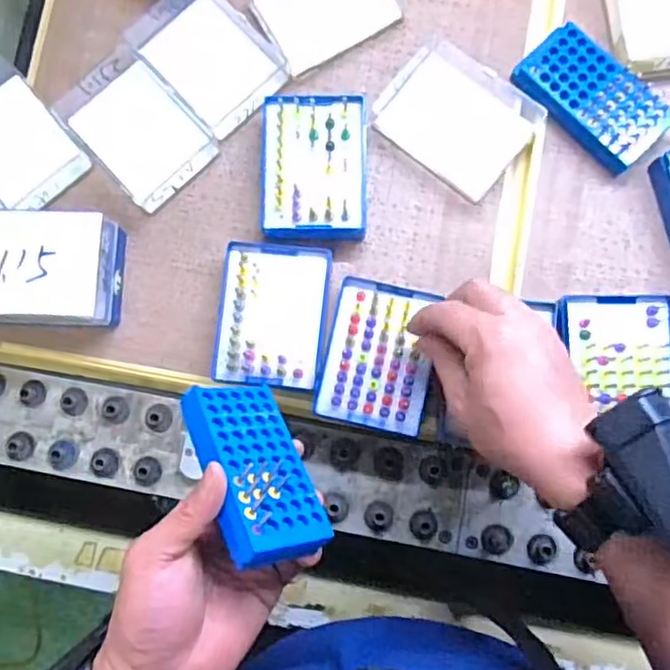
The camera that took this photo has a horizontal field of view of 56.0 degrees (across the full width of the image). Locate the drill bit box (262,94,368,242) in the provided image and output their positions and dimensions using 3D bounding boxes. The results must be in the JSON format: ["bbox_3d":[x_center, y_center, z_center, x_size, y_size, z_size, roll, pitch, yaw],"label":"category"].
[{"bbox_3d":[-0.015,-0.126,0.478,0.077,0.029,0.105,0,84,2],"label":"drill bit box"}]

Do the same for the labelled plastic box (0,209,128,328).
[{"bbox_3d":[-0.218,-0.047,0.474,0.106,0.056,0.081,2,84,2],"label":"labelled plastic box"}]

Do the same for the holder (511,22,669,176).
[{"bbox_3d":[0.195,-0.180,0.481,0.055,0.033,0.112,-42,85,-3],"label":"holder"}]

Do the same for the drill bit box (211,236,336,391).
[{"bbox_3d":[-0.046,-0.015,0.475,0.078,0.028,0.106,7,85,3],"label":"drill bit box"}]

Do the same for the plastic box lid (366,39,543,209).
[{"bbox_3d":[0.096,-0.170,0.493,0.110,0.014,0.092,38,87,5],"label":"plastic box lid"}]

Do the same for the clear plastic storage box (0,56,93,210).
[{"bbox_3d":[-0.259,-0.155,0.497,0.080,0.019,0.116,-40,84,-2],"label":"clear plastic storage box"}]

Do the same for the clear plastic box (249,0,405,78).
[{"bbox_3d":[-0.006,-0.268,0.502,0.110,0.019,0.084,-29,84,-1],"label":"clear plastic box"}]

